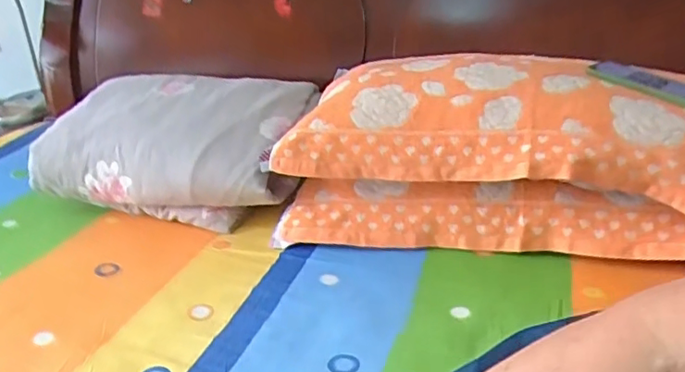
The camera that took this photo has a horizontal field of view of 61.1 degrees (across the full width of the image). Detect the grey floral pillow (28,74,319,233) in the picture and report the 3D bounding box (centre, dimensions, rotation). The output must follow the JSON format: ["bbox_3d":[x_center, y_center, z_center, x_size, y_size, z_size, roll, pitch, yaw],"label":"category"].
[{"bbox_3d":[-0.275,-0.084,1.104,0.442,0.203,0.380,5,25,17],"label":"grey floral pillow"}]

